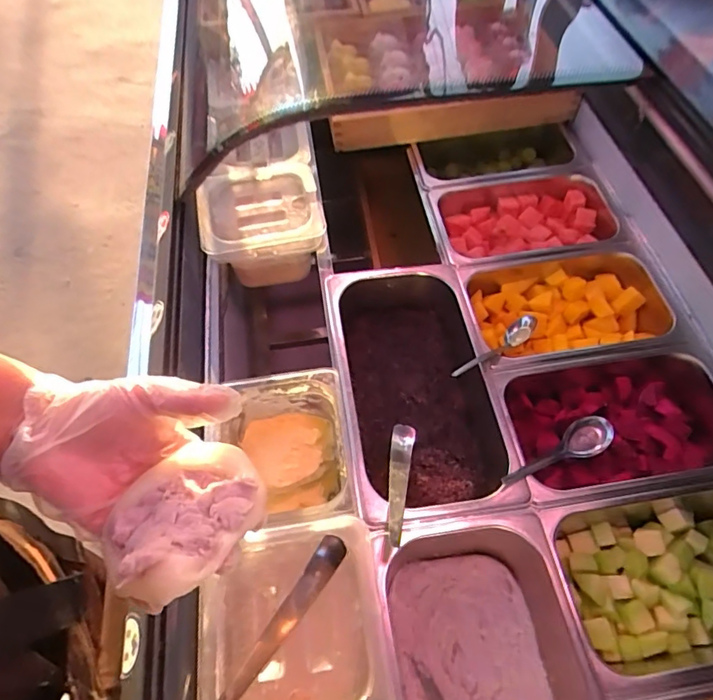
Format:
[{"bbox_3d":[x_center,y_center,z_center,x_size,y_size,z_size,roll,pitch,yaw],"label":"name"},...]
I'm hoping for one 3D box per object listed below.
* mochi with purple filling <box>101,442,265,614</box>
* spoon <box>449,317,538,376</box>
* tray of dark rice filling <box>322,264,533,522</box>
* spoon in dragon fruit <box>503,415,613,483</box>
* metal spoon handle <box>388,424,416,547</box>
[{"bbox_3d":[-0.107,0.110,0.315,0.085,0.045,0.108,14,34,22],"label":"mochi with purple filling"},{"bbox_3d":[0.173,-0.003,0.614,0.151,0.028,0.025,-29,62,-31],"label":"spoon"},{"bbox_3d":[0.076,0.051,0.623,0.188,0.100,0.332,-8,59,-4],"label":"tray of dark rice filling"},{"bbox_3d":[0.219,0.114,0.543,0.158,0.036,0.041,-16,58,-30],"label":"spoon in dragon fruit"},{"bbox_3d":[0.048,0.138,0.548,0.028,0.016,0.167,7,35,5],"label":"metal spoon handle"}]

